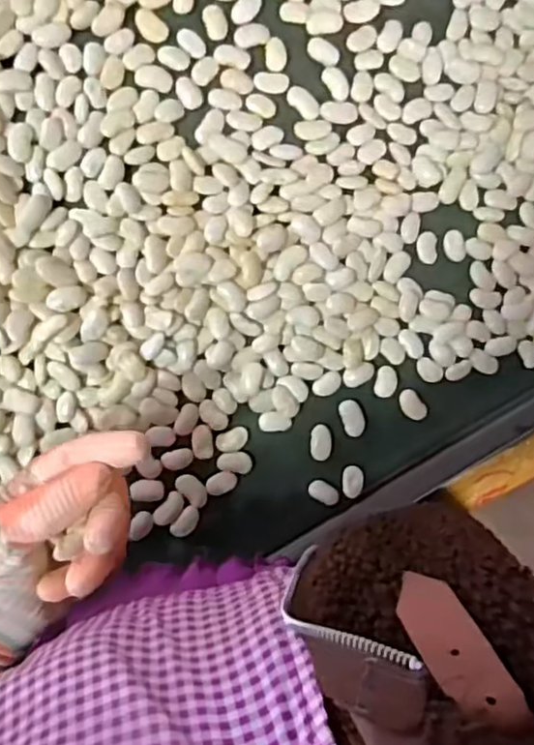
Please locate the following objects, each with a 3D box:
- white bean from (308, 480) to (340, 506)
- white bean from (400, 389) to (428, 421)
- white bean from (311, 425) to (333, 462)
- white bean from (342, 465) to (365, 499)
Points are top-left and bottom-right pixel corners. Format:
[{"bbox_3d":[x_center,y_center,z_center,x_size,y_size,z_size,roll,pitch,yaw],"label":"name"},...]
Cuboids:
[{"bbox_3d":[0.039,0.083,0.448,0.021,0.006,0.013,34,90,-10],"label":"white bean"},{"bbox_3d":[0.102,0.024,0.455,0.015,0.004,0.024,-41,99,-3],"label":"white bean"},{"bbox_3d":[0.038,0.049,0.446,0.015,0.004,0.024,1,95,-8],"label":"white bean"},{"bbox_3d":[0.060,0.076,0.451,0.016,0.007,0.021,7,94,-9],"label":"white bean"}]

